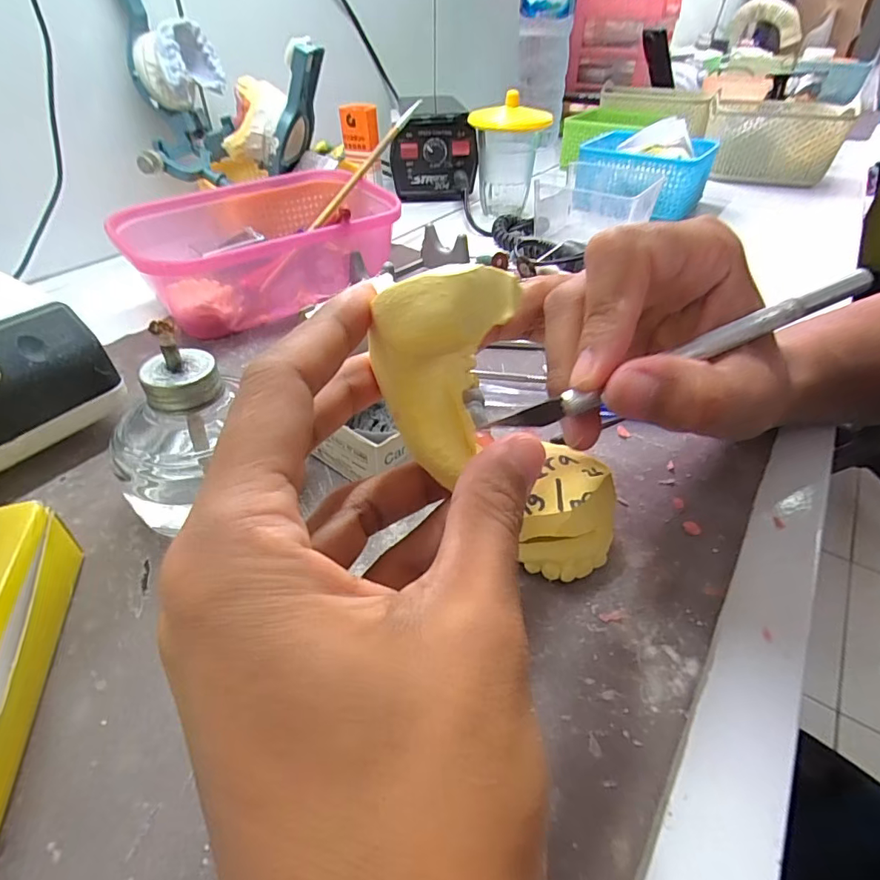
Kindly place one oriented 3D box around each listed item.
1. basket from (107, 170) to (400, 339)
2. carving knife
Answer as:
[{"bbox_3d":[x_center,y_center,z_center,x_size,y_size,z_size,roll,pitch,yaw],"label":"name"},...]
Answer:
[{"bbox_3d":[-0.126,-0.146,0.384,0.201,0.069,0.121,-29,48,-30],"label":"basket"},{"bbox_3d":[0.080,-0.028,0.160,0.140,0.007,0.005,-22,44,-7],"label":"carving knife"}]

